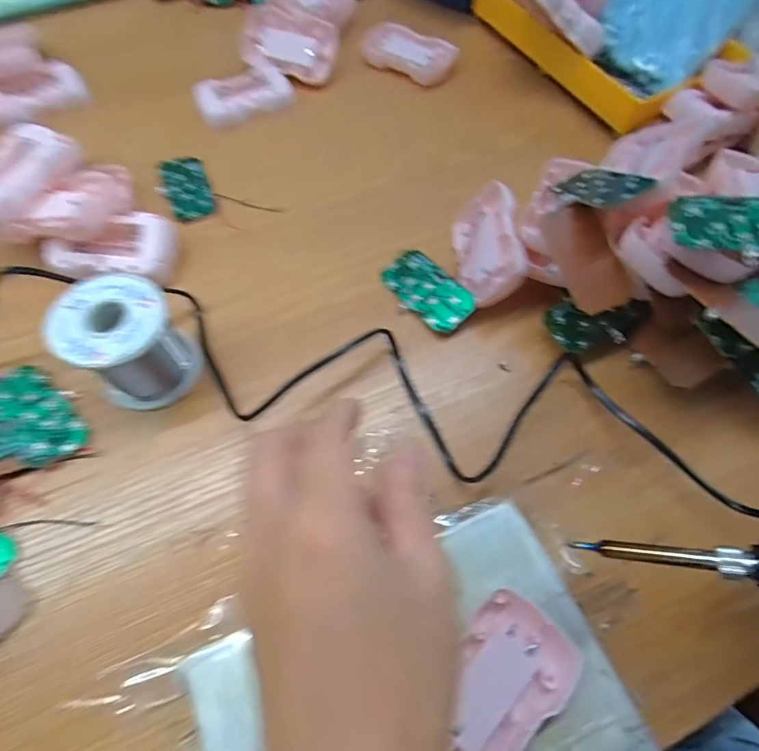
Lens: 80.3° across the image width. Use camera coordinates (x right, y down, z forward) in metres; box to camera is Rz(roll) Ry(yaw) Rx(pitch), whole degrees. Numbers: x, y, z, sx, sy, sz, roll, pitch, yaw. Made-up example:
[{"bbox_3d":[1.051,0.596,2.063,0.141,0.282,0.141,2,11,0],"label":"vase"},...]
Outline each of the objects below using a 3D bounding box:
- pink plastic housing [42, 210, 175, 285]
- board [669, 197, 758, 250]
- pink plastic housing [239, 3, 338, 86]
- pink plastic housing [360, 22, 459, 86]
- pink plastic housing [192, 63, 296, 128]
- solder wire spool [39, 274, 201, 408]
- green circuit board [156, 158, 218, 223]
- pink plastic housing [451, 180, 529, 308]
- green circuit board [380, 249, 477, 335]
[{"bbox_3d":[-0.195,-0.092,0.332,0.090,0.027,0.049,1,64,-2],"label":"pink plastic housing"},{"bbox_3d":[0.199,-0.083,0.248,0.070,0.004,0.033,4,72,6],"label":"board"},{"bbox_3d":[-0.088,-0.324,0.440,0.091,0.011,0.059,23,96,1],"label":"pink plastic housing"},{"bbox_3d":[0.027,-0.325,0.454,0.094,0.017,0.052,24,66,9],"label":"pink plastic housing"},{"bbox_3d":[-0.127,-0.263,0.425,0.087,0.017,0.054,-26,68,-14],"label":"pink plastic housing"},{"bbox_3d":[-0.154,-0.020,0.279,0.061,0.059,0.060,-32,69,-16],"label":"solder wire spool"},{"bbox_3d":[-0.162,-0.159,0.382,0.036,0.005,0.072,-22,67,-12],"label":"green circuit board"},{"bbox_3d":[0.079,-0.094,0.327,0.012,0.054,0.085,8,67,-35],"label":"pink plastic housing"},{"bbox_3d":[0.036,-0.064,0.335,0.038,0.005,0.074,-42,66,1],"label":"green circuit board"}]

